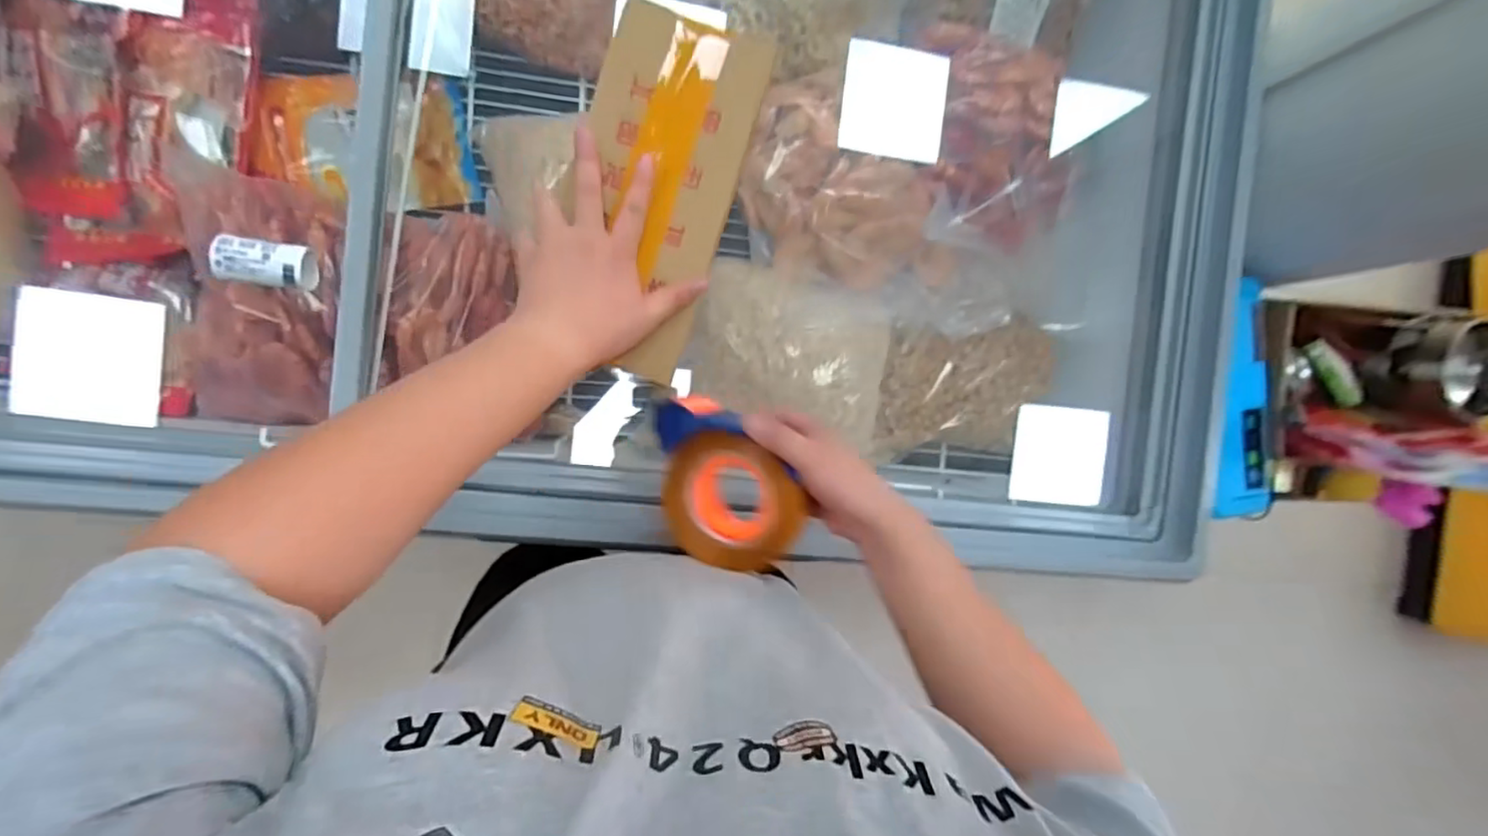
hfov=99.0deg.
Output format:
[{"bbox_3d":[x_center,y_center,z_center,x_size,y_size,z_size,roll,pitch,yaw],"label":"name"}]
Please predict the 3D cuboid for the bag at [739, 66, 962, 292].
[{"bbox_3d":[0.140,-0.320,0.831,0.270,0.071,0.271,-1,92,-9],"label":"bag"}]

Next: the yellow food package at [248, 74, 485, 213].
[{"bbox_3d":[-0.489,-0.368,0.838,0.264,0.048,0.177,5,91,-10],"label":"yellow food package"}]

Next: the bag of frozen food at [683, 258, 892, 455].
[{"bbox_3d":[0.079,-0.092,0.830,0.260,0.080,0.198,14,90,-10],"label":"bag of frozen food"}]

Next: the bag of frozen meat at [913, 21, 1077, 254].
[{"bbox_3d":[0.342,-0.381,0.846,0.203,0.075,0.289,2,92,-10],"label":"bag of frozen meat"}]

